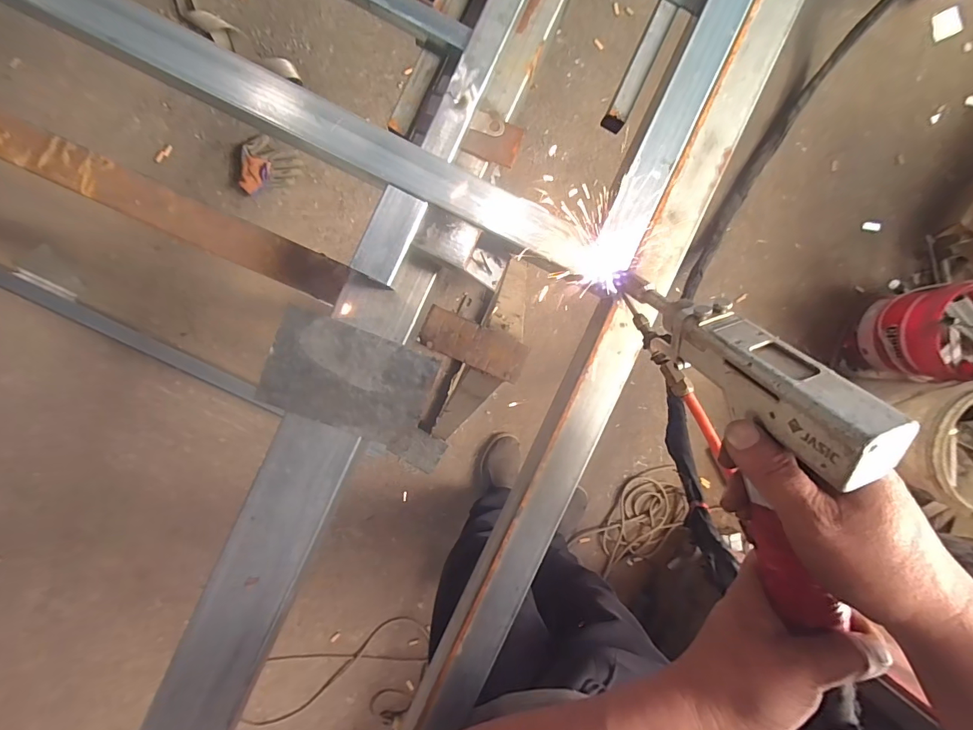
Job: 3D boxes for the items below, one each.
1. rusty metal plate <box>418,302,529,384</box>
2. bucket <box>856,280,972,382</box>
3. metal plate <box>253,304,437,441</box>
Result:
[{"bbox_3d":[-0.015,-0.024,0.516,0.126,0.007,0.050,23,91,-6],"label":"rusty metal plate"},{"bbox_3d":[1.233,-0.095,1.202,0.245,0.278,0.244,0,93,-5],"label":"bucket"},{"bbox_3d":[-0.135,0.014,0.425,0.155,0.008,0.099,19,91,-6],"label":"metal plate"}]

